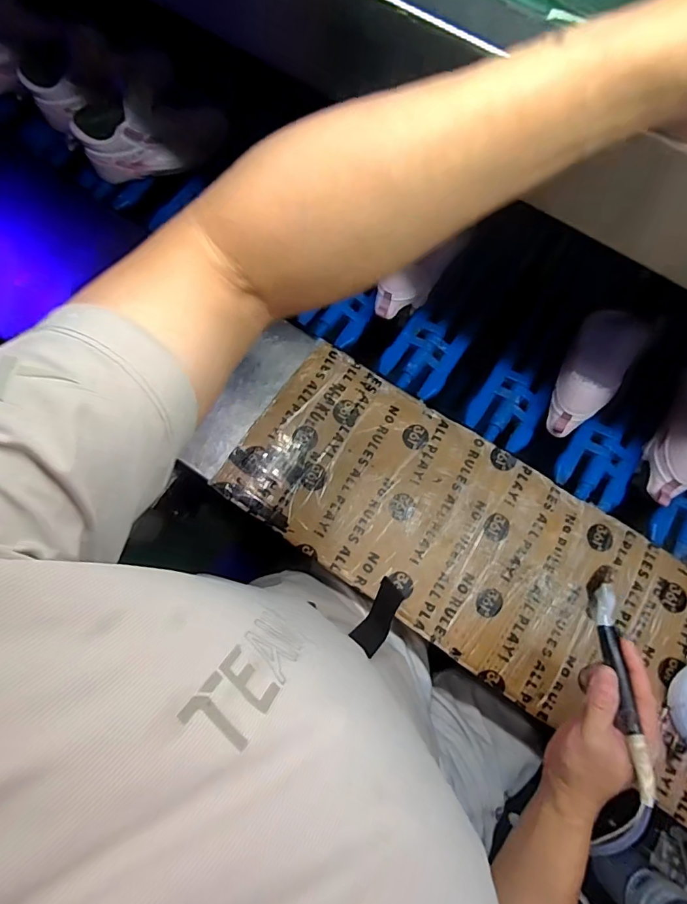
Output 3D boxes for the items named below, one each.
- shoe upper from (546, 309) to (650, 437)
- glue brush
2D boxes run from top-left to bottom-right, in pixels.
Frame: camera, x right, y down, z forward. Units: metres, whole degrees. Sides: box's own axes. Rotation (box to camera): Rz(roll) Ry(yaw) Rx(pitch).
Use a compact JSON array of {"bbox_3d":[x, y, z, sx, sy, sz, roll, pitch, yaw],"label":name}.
[{"bbox_3d":[0.325,-0.114,0.590,0.072,0.066,0.195,34,78,7],"label":"shoe upper"},{"bbox_3d":[0.239,0.193,0.400,0.023,0.013,0.181,-1,67,-1],"label":"glue brush"}]

